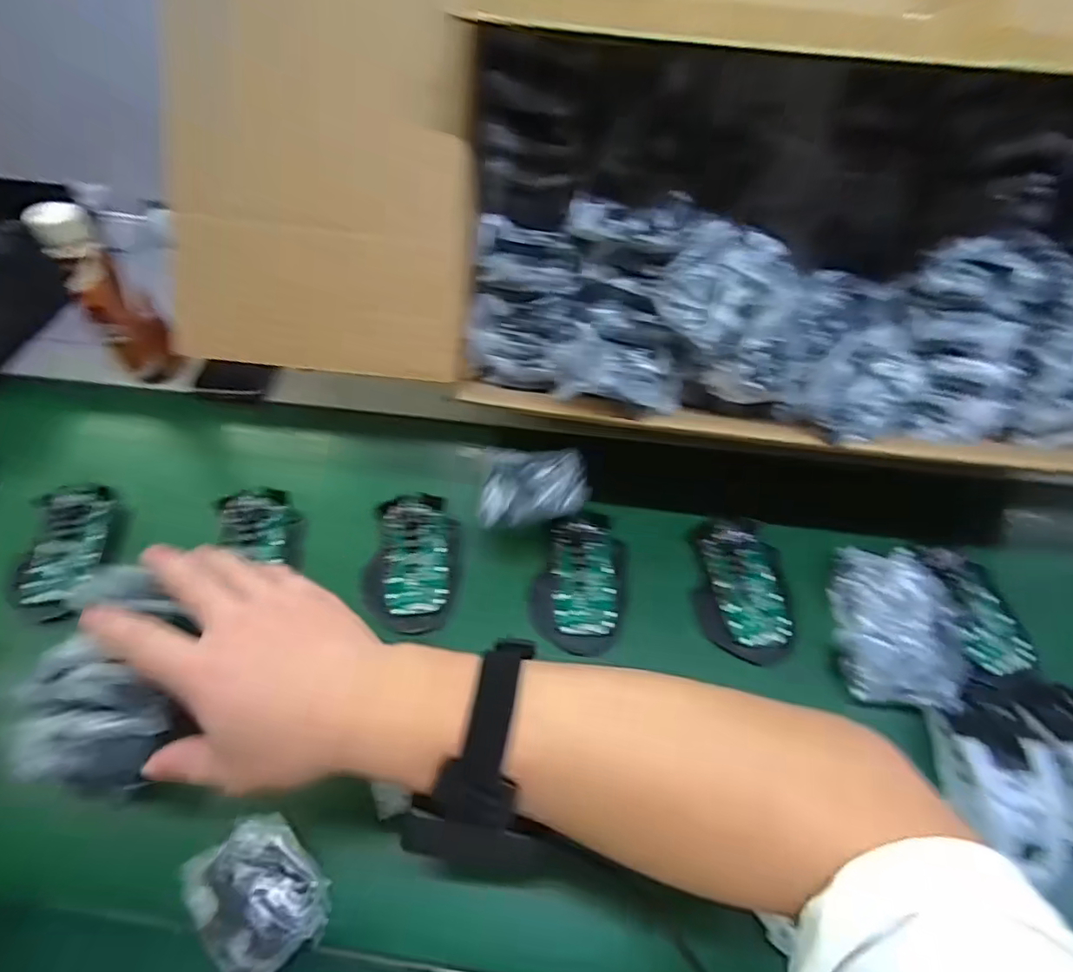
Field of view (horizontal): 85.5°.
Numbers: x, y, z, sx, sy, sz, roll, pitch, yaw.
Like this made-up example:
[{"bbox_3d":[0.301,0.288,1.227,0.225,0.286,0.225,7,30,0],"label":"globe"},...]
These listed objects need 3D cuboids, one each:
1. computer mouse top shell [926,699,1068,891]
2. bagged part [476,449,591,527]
[{"bbox_3d":[0.298,0.189,0.365,0.062,0.029,0.098,-5,56,-4],"label":"computer mouse top shell"},{"bbox_3d":[0.000,-0.002,0.411,0.072,0.021,0.067,0,55,0],"label":"bagged part"}]

